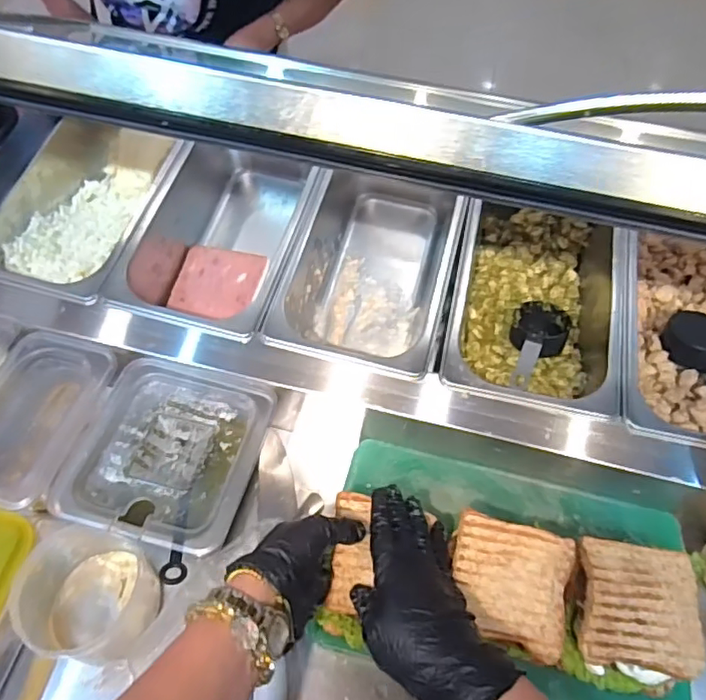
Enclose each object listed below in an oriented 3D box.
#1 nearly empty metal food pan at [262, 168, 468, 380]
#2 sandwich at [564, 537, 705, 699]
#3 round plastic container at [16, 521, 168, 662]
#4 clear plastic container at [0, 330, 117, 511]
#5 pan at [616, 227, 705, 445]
[{"bbox_3d":[0.025,-0.097,0.685,0.175,0.110,0.300,14,57,7],"label":"nearly empty metal food pan"},{"bbox_3d":[0.235,0.224,0.491,0.099,0.055,0.112,9,57,4],"label":"sandwich"},{"bbox_3d":[-0.233,0.220,0.517,0.107,0.085,0.097,12,57,5],"label":"round plastic container"},{"bbox_3d":[-0.311,0.072,0.570,0.115,0.065,0.174,14,57,6],"label":"clear plastic container"},{"bbox_3d":[0.374,-0.015,0.631,0.191,0.097,0.283,10,57,4],"label":"pan"}]

